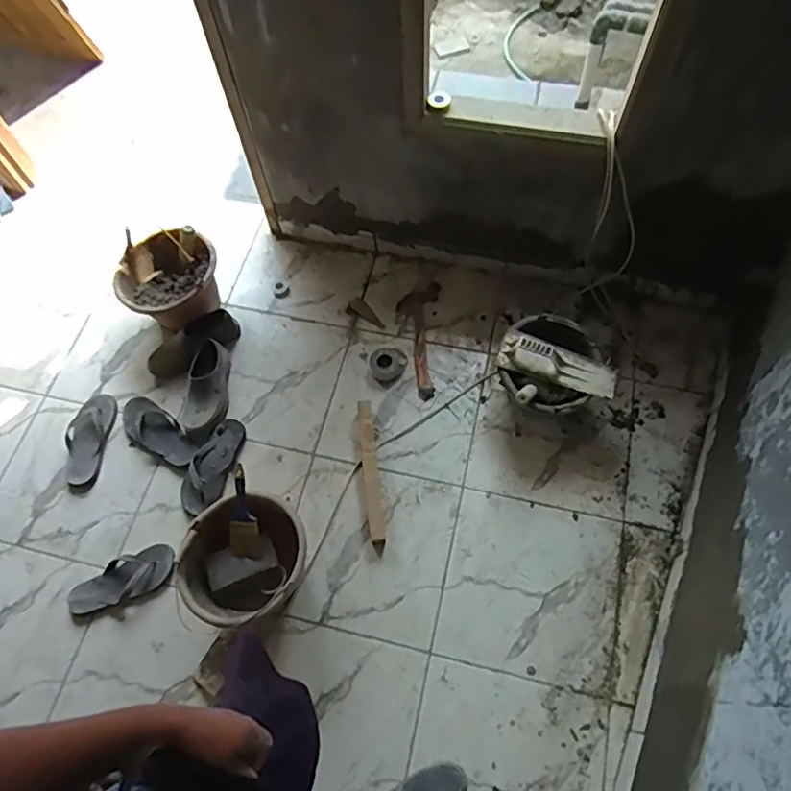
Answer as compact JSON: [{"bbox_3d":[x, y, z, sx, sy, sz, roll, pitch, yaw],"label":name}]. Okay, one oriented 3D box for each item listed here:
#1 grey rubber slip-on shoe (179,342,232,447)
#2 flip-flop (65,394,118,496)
[{"bbox_3d":[-0.511,-0.009,1.582,0.110,0.075,0.286,4,65,4],"label":"grey rubber slip-on shoe"},{"bbox_3d":[-0.829,0.125,1.562,0.115,0.042,0.262,7,64,6],"label":"flip-flop"}]

